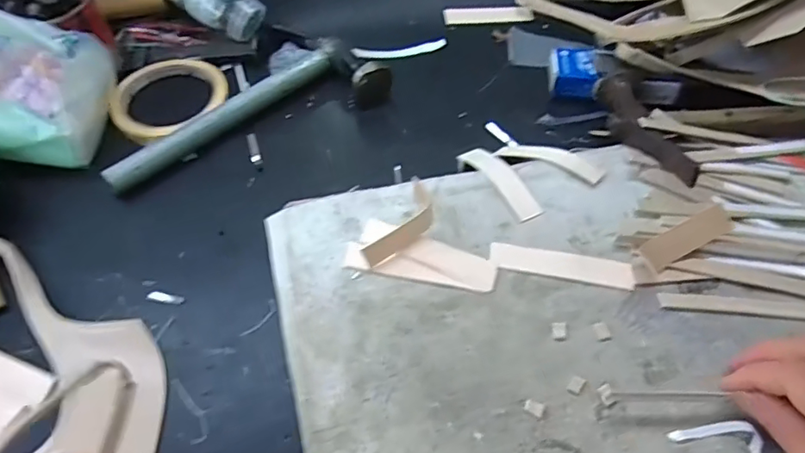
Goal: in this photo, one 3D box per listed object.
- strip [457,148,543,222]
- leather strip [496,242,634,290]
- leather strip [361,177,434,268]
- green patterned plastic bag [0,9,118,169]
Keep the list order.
[{"bbox_3d":[0.070,-0.032,0.399,0.022,0.017,0.084,-24,46,-14],"label":"strip"},{"bbox_3d":[0.101,0.023,0.349,0.086,0.004,0.019,9,56,7],"label":"leather strip"},{"bbox_3d":[0.004,-0.005,0.359,0.027,0.013,0.078,22,58,16],"label":"leather strip"},{"bbox_3d":[-0.309,-0.116,0.409,0.144,0.102,0.105,6,55,4],"label":"green patterned plastic bag"}]

